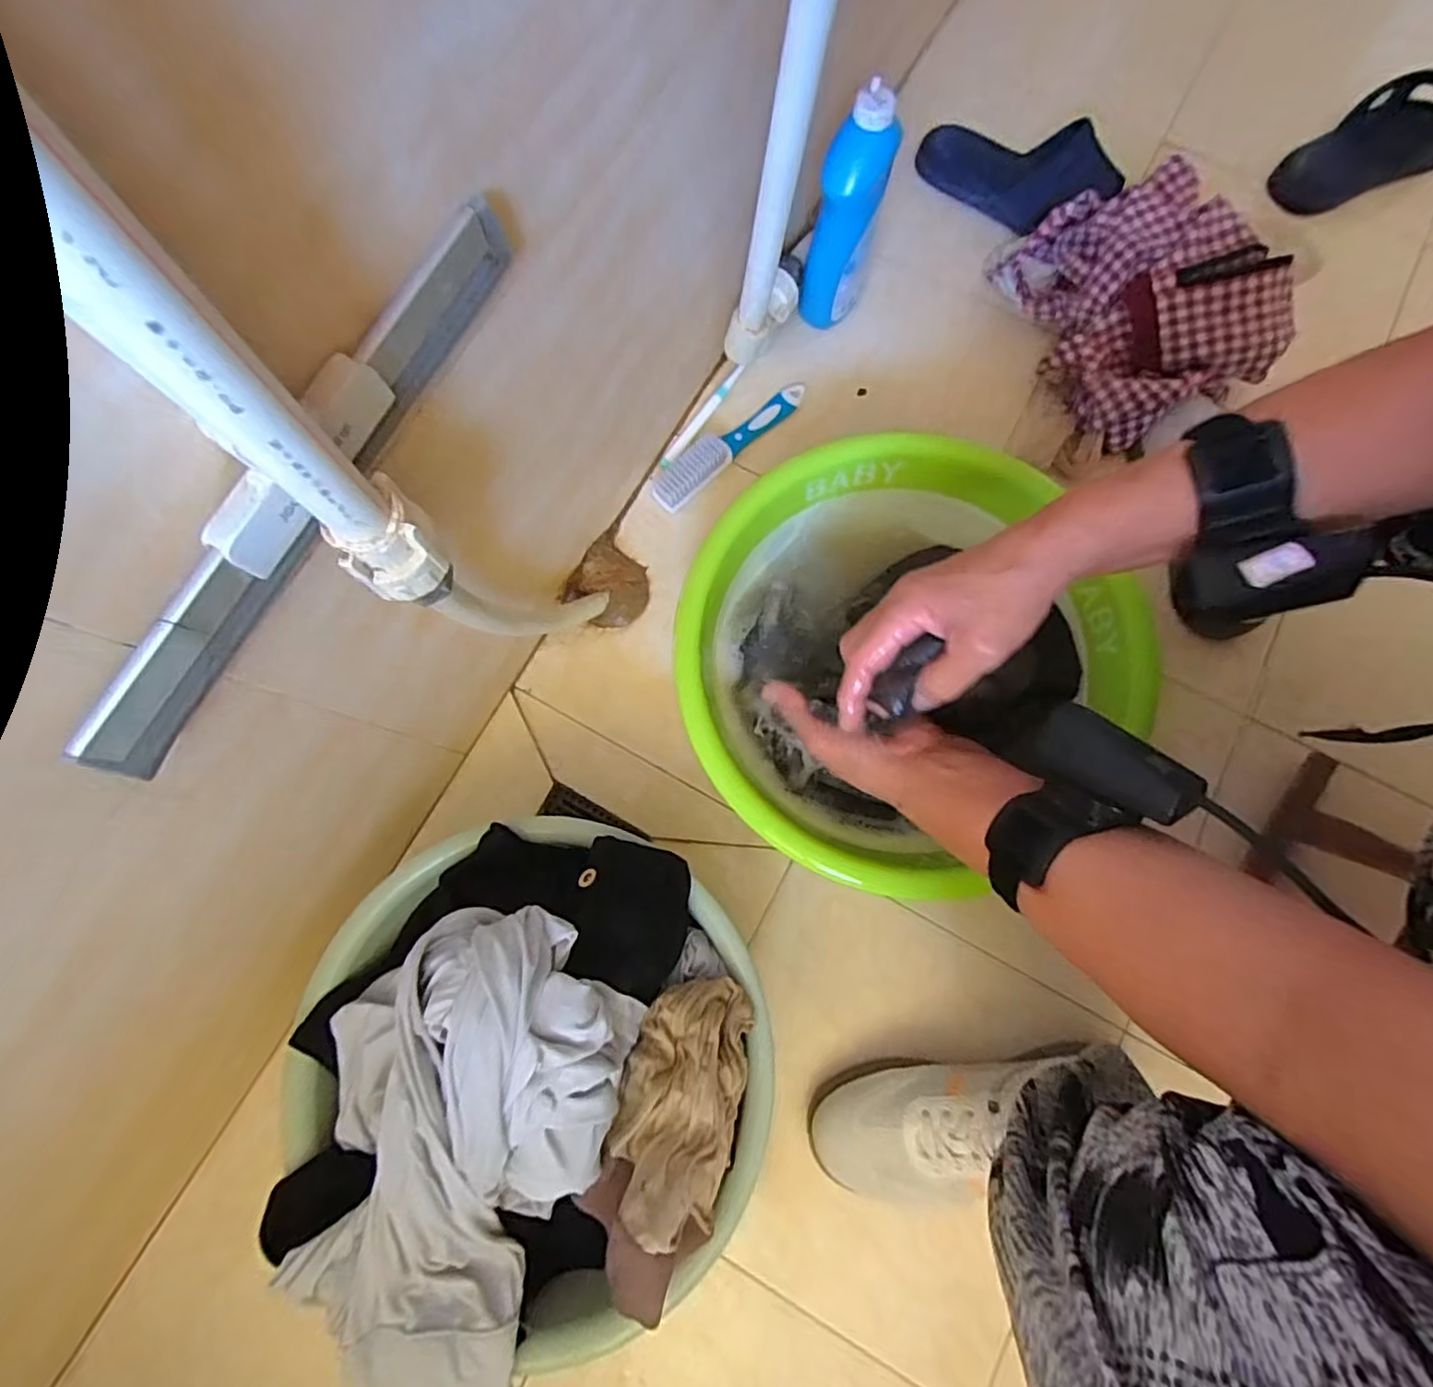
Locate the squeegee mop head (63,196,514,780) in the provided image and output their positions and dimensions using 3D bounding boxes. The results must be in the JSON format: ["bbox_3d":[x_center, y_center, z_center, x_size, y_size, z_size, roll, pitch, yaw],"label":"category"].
[{"bbox_3d":[-0.174,-0.097,0.275,0.016,0.046,0.294,29,79,6],"label":"squeegee mop head"}]

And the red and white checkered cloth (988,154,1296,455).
[{"bbox_3d":[0.400,-0.374,0.598,0.177,0.129,0.247,-15,78,-4],"label":"red and white checkered cloth"}]

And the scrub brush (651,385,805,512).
[{"bbox_3d":[0.012,-0.254,0.621,0.045,0.029,0.189,42,81,8],"label":"scrub brush"}]

